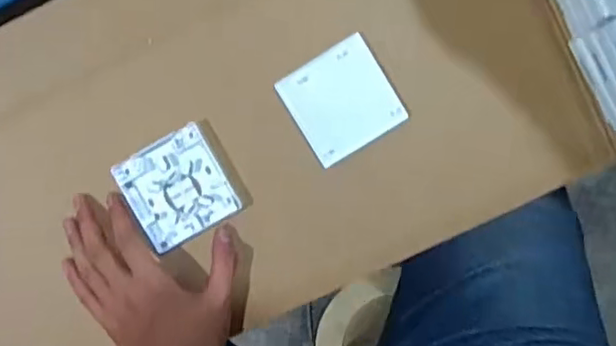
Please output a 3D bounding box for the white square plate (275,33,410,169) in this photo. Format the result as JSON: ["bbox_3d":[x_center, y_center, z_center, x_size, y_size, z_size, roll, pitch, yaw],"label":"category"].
[{"bbox_3d":[0.029,-0.063,0.539,0.086,0.014,0.088,-32,94,5],"label":"white square plate"}]

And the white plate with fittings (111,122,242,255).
[{"bbox_3d":[-0.114,0.012,0.545,0.085,0.014,0.088,-30,94,4],"label":"white plate with fittings"}]

